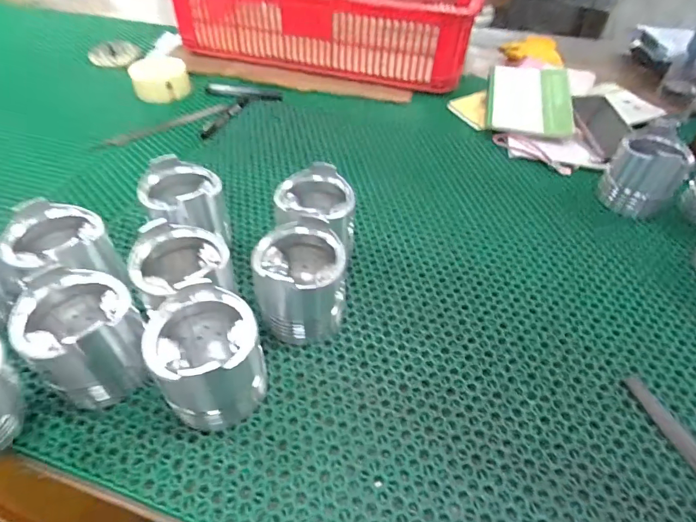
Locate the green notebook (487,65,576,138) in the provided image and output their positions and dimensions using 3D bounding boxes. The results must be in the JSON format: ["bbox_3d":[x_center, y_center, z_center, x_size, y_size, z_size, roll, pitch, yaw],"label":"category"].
[{"bbox_3d":[0.322,-0.290,0.746,0.138,0.012,0.211,5,56,13],"label":"green notebook"}]

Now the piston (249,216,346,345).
[{"bbox_3d":[-0.045,0.020,0.418,0.087,0.090,0.082,4,45,0],"label":"piston"}]

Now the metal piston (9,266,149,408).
[{"bbox_3d":[-0.225,0.065,0.362,0.080,0.094,0.089,-30,54,-30],"label":"metal piston"}]

